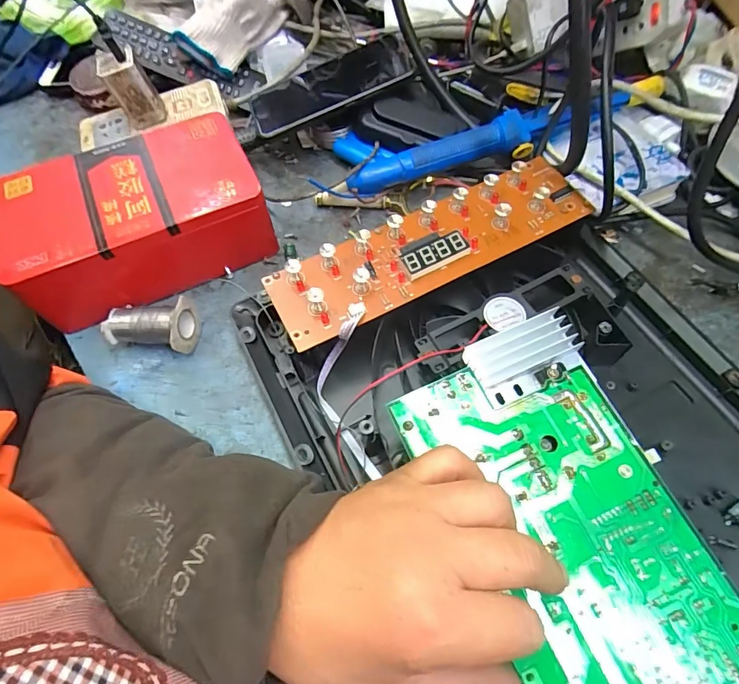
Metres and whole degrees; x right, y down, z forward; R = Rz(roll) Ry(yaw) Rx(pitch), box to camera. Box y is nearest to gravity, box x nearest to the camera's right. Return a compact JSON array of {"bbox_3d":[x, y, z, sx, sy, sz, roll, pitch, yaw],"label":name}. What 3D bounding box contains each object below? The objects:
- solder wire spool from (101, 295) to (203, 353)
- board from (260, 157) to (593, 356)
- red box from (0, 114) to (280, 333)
[{"bbox_3d":[-0.176,-0.015,0.365,0.066,0.039,0.040,7,67,0],"label":"solder wire spool"},{"bbox_3d":[0.046,-0.076,0.340,0.249,0.020,0.071,-26,70,-13],"label":"board"},{"bbox_3d":[-0.198,-0.109,0.388,0.200,0.070,0.130,-23,70,-12],"label":"red box"}]

